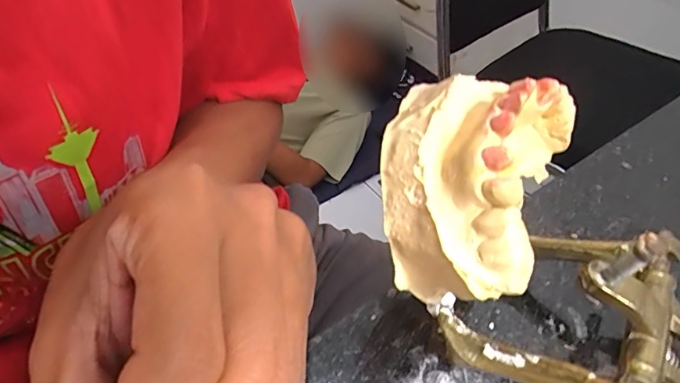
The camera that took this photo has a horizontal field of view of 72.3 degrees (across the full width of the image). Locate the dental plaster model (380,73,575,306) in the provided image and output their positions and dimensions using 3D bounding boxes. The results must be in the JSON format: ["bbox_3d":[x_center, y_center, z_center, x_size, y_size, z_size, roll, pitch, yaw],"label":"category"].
[{"bbox_3d":[0.032,-0.004,0.120,0.043,0.044,0.053,18,48,15],"label":"dental plaster model"}]

